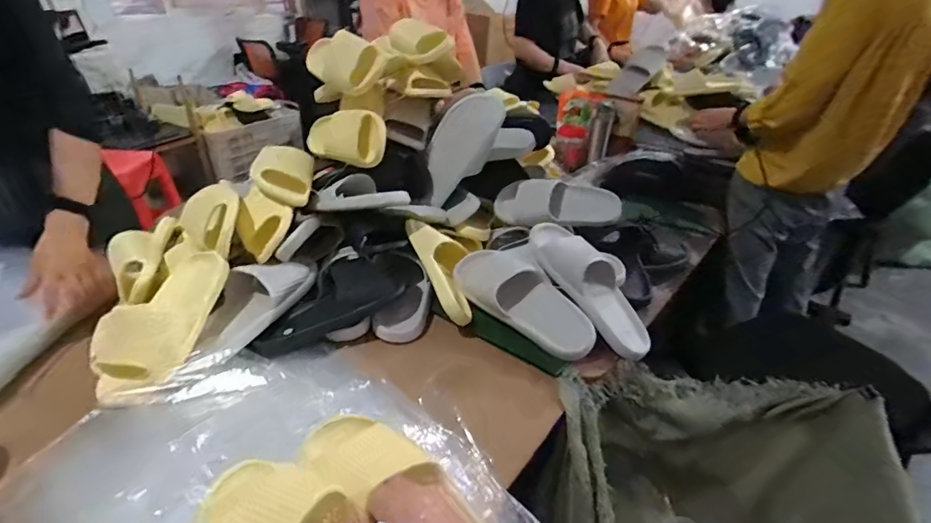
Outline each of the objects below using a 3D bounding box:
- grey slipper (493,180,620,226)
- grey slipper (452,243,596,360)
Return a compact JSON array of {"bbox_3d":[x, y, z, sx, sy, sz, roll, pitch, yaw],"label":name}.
[{"bbox_3d":[0.195,-0.118,0.979,0.260,0.080,0.103,0,73,1],"label":"grey slipper"},{"bbox_3d":[0.099,0.059,0.777,0.272,0.085,0.098,37,44,25],"label":"grey slipper"}]

